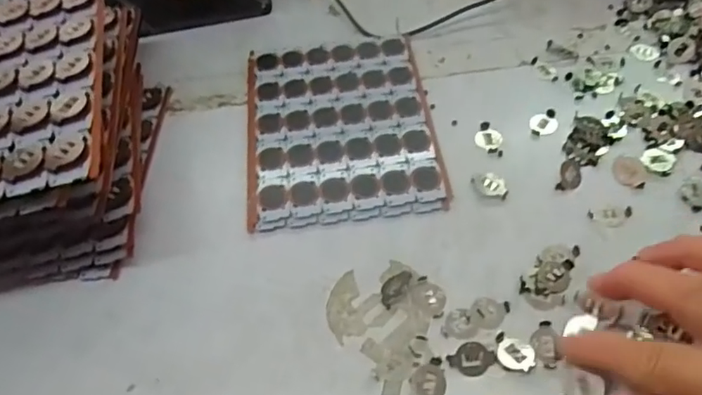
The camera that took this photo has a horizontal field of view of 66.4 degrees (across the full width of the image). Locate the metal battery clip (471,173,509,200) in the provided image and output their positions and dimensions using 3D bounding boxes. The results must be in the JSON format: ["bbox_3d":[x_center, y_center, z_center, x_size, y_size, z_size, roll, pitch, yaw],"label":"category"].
[{"bbox_3d":[0.081,-0.007,0.314,0.012,0.007,0.021,-39,61,-20],"label":"metal battery clip"}]

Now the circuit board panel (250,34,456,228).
[{"bbox_3d":[-0.007,-0.048,0.348,0.117,0.007,0.145,-7,55,0],"label":"circuit board panel"}]

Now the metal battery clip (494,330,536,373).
[{"bbox_3d":[0.079,0.075,0.258,0.020,0.005,0.016,18,59,17],"label":"metal battery clip"}]

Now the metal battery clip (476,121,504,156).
[{"bbox_3d":[0.087,-0.038,0.338,0.016,0.004,0.026,4,56,8],"label":"metal battery clip"}]

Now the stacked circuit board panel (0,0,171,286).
[{"bbox_3d":[-0.183,-0.037,0.305,0.121,0.084,0.164,-10,55,-2],"label":"stacked circuit board panel"}]

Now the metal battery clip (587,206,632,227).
[{"bbox_3d":[0.146,0.010,0.299,0.024,0.004,0.011,-5,55,2],"label":"metal battery clip"}]

